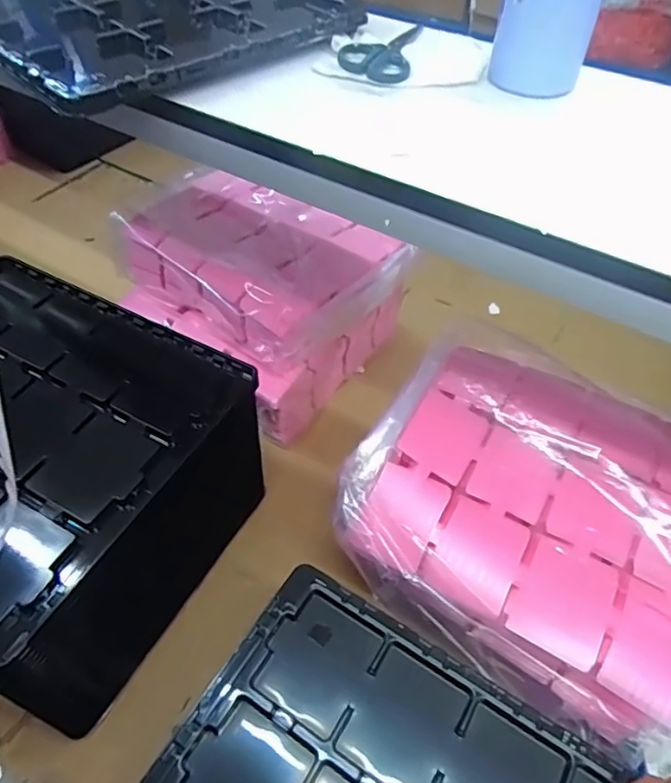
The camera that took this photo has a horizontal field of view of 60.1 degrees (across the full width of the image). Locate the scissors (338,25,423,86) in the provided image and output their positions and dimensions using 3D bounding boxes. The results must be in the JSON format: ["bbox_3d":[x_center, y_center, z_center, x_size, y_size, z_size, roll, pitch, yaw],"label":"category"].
[{"bbox_3d":[0.045,-0.334,0.556,0.064,0.011,0.124,19,55,-5],"label":"scissors"}]

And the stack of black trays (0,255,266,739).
[{"bbox_3d":[-0.313,0.091,0.637,0.384,0.229,0.346,24,54,18],"label":"stack of black trays"}]

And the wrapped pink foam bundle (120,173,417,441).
[{"bbox_3d":[-0.101,-0.157,0.878,0.340,0.230,0.283,34,57,24],"label":"wrapped pink foam bundle"}]

